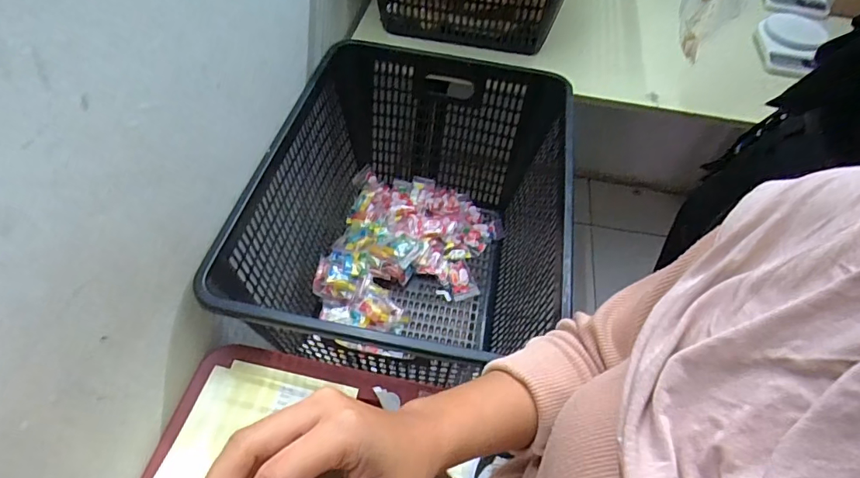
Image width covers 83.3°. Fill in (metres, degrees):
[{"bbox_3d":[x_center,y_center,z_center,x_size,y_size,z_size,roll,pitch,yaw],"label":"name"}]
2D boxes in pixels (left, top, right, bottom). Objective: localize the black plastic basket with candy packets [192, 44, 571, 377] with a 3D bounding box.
[{"bbox_3d":[-0.021,-0.017,0.792,0.423,0.323,0.572,10,52,4],"label":"black plastic basket with candy packets"}]

